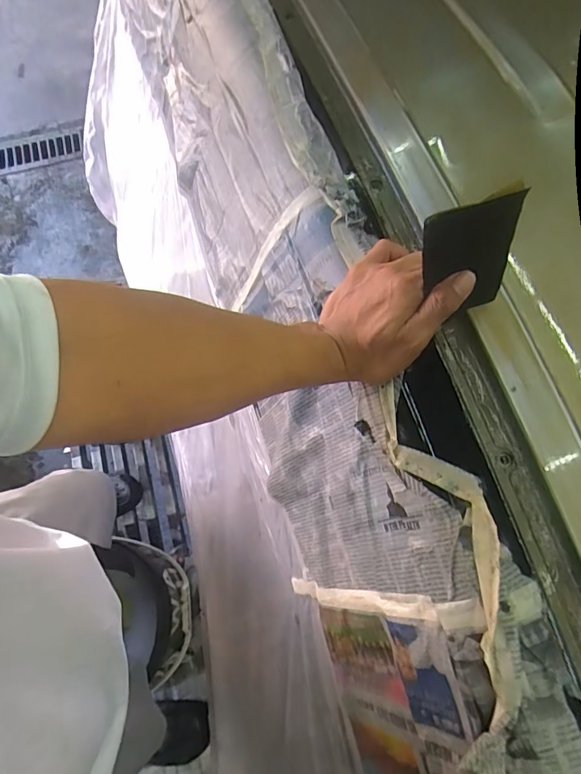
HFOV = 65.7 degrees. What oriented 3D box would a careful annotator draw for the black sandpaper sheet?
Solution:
[{"bbox_3d":[0.128,-0.087,0.328,0.066,0.110,0.007,-19,58,3],"label":"black sandpaper sheet"}]

